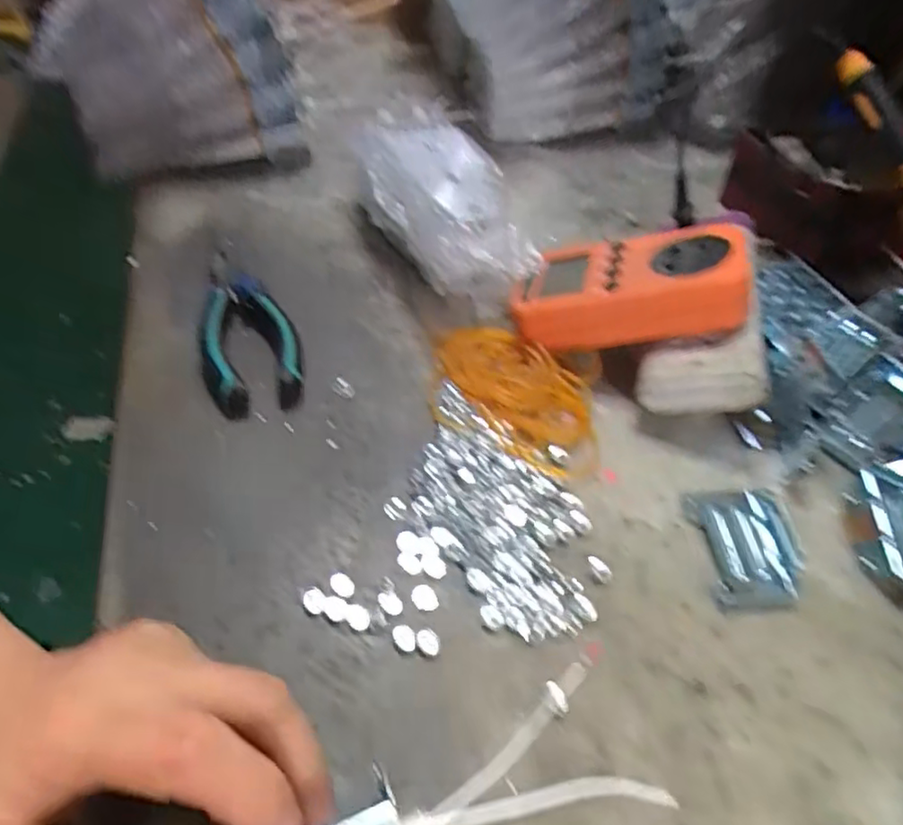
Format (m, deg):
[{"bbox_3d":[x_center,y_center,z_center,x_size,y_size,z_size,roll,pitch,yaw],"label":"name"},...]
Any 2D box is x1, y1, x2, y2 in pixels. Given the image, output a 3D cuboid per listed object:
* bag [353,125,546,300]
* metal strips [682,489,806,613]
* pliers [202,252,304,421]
[{"bbox_3d":[-0.015,-0.144,0.432,0.079,0.060,0.182,-17,54,-18],"label":"bag"},{"bbox_3d":[0.142,0.061,0.303,0.040,0.022,0.061,1,50,-5],"label":"metal strips"},{"bbox_3d":[-0.121,-0.052,0.369,0.052,0.024,0.125,-12,52,-15],"label":"pliers"}]

